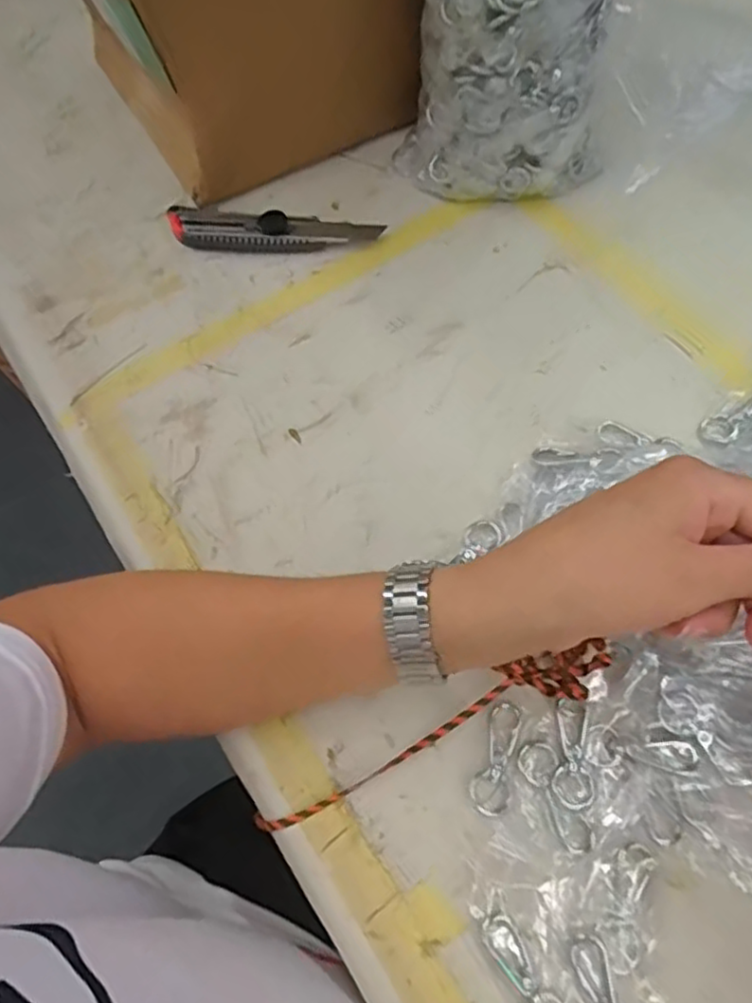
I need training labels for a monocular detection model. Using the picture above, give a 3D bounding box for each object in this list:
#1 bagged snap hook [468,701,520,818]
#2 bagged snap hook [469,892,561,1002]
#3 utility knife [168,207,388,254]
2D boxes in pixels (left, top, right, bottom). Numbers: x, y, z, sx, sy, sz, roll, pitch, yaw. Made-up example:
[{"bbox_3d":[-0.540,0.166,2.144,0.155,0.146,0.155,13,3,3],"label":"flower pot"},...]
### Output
[{"bbox_3d":[0.065,0.135,0.365,0.020,0.004,0.057,16,64,10],"label":"bagged snap hook"},{"bbox_3d":[0.067,0.219,0.321,0.020,0.007,0.064,-24,64,-10],"label":"bagged snap hook"},{"bbox_3d":[-0.083,-0.213,0.545,0.165,0.017,0.042,8,63,7],"label":"utility knife"}]

